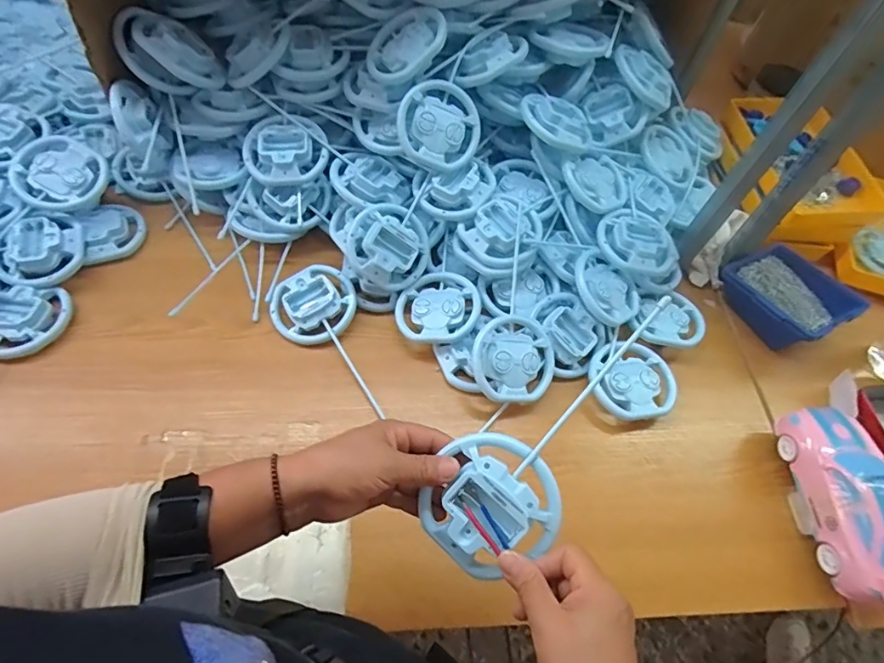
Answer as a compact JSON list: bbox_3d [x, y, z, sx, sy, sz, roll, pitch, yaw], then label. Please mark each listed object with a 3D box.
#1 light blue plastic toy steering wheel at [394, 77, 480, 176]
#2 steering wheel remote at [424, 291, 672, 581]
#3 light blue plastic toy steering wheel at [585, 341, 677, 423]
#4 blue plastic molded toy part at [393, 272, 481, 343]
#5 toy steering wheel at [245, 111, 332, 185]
[{"bbox_3d":[-0.004,-0.248,0.603,0.100,0.025,0.097,4,99,-17],"label":"light blue plastic toy steering wheel"},{"bbox_3d":[0.080,0.072,0.364,0.092,0.028,0.239,40,89,19],"label":"steering wheel remote"},{"bbox_3d":[0.221,0.059,0.586,0.090,0.032,0.089,3,58,-5],"label":"light blue plastic toy steering wheel"},{"bbox_3d":[-0.004,-0.028,0.613,0.101,0.028,0.093,-6,60,8],"label":"blue plastic molded toy part"},{"bbox_3d":[-0.198,-0.232,0.627,0.101,0.031,0.092,-4,70,-9],"label":"toy steering wheel"}]

